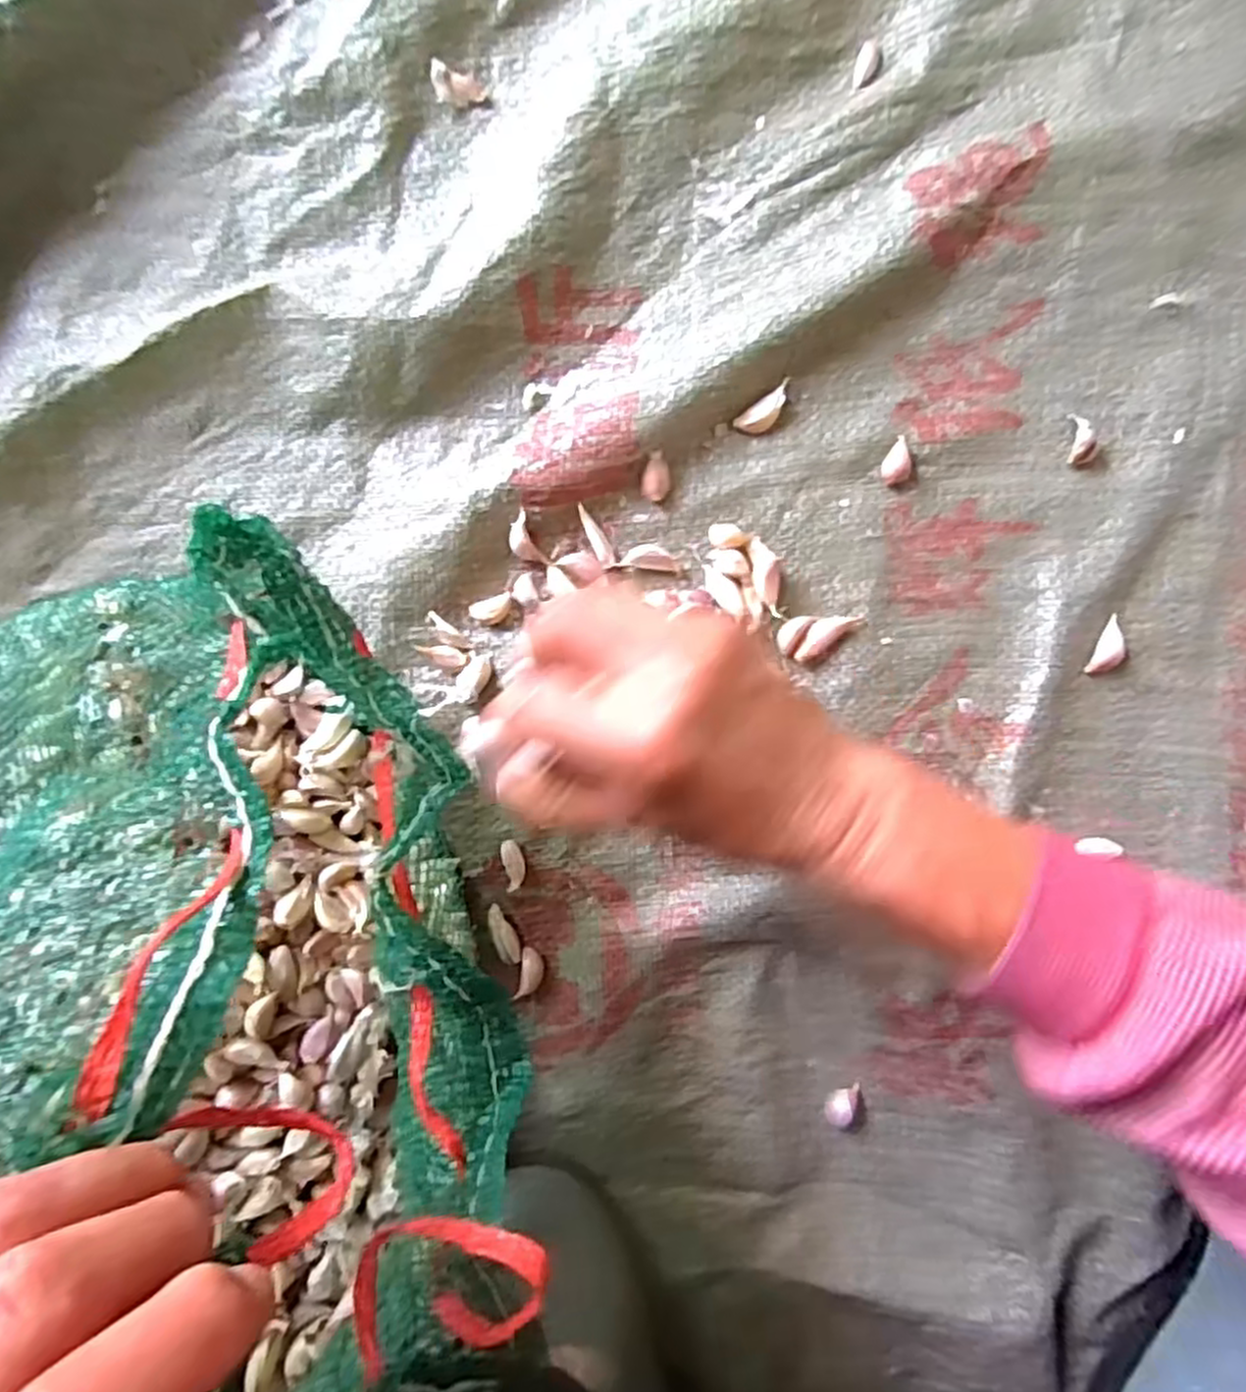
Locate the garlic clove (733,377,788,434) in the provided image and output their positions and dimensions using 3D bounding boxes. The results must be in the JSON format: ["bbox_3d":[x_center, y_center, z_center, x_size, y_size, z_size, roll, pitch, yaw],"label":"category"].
[{"bbox_3d":[0.067,-0.132,0.358,0.030,0.007,0.013,-37,91,5],"label":"garlic clove"}]

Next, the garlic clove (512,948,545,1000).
[{"bbox_3d":[-0.046,0.139,0.383,0.012,0.007,0.025,11,94,2],"label":"garlic clove"}]

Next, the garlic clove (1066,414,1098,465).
[{"bbox_3d":[0.210,-0.118,0.350,0.011,0.010,0.023,-3,94,3],"label":"garlic clove"}]

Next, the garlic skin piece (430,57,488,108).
[{"bbox_3d":[-0.075,-0.279,0.350,0.023,0.008,0.016,2,94,3],"label":"garlic skin piece"}]

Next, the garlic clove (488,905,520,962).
[{"bbox_3d":[-0.060,0.118,0.380,0.011,0.006,0.030,-25,92,4],"label":"garlic clove"}]

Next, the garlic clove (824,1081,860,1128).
[{"bbox_3d":[0.110,0.202,0.379,0.011,0.008,0.022,43,95,-1],"label":"garlic clove"}]

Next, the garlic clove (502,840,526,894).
[{"bbox_3d":[-0.054,0.084,0.381,0.010,0.006,0.024,-8,94,3],"label":"garlic clove"}]

